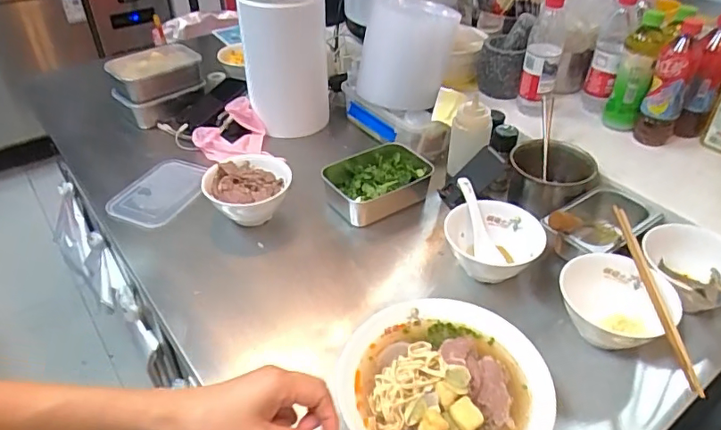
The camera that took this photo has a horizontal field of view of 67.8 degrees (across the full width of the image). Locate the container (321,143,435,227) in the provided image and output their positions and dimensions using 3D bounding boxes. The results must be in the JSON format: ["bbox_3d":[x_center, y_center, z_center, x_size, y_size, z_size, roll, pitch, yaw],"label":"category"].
[{"bbox_3d":[0.032,-0.060,0.952,0.196,0.049,0.134,-24,45,-27],"label":"container"}]

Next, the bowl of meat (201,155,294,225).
[{"bbox_3d":[-0.189,-0.038,0.910,0.139,0.072,0.148,0,39,0],"label":"bowl of meat"}]

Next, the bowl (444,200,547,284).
[{"bbox_3d":[0.195,0.045,0.820,0.131,0.067,0.136,0,39,0],"label":"bowl"}]

